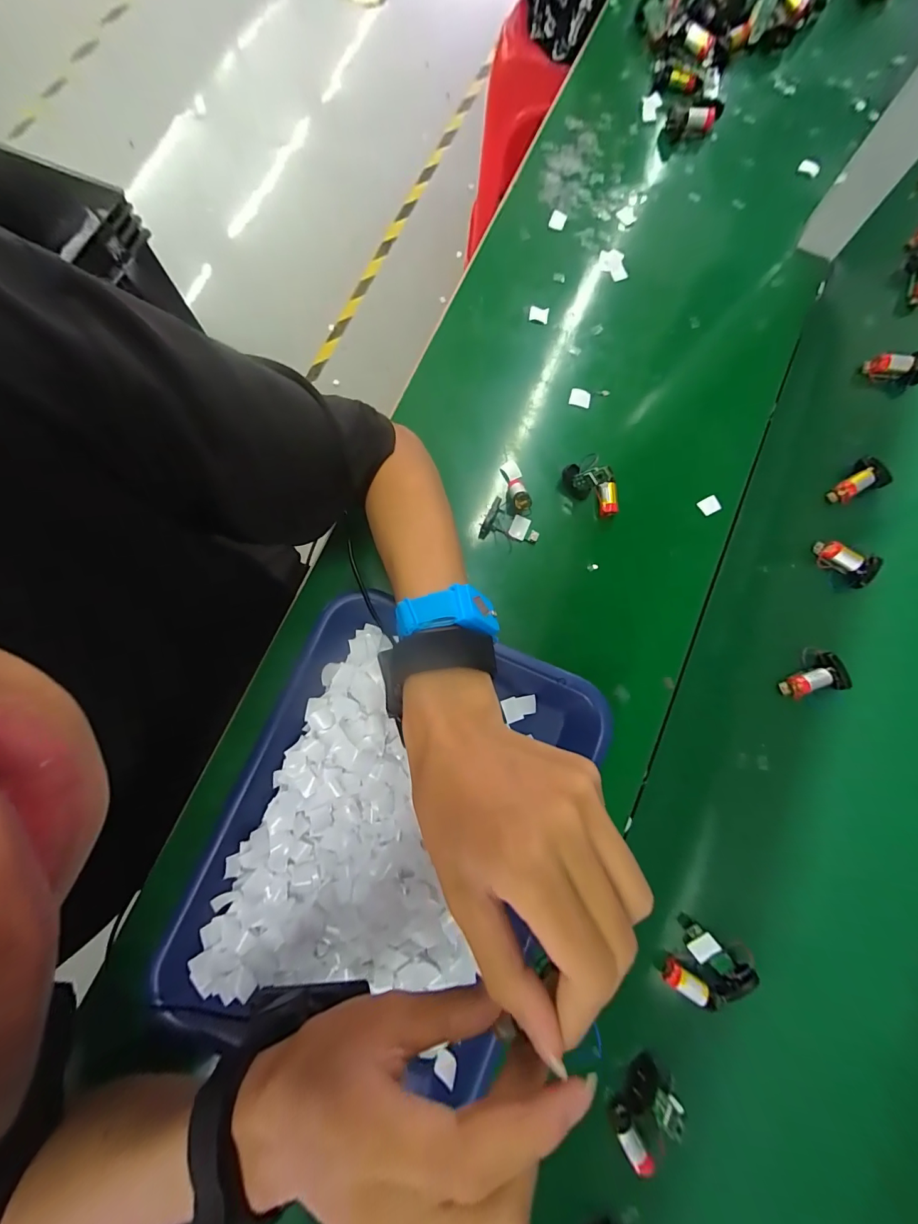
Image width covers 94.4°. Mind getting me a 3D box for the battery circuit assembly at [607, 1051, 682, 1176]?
[{"bbox_3d":[0.136,0.369,0.312,0.052,0.021,0.041,-36,82,-7],"label":"battery circuit assembly"}]

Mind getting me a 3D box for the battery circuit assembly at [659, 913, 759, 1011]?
[{"bbox_3d":[0.192,0.277,0.329,0.053,0.023,0.046,31,81,5],"label":"battery circuit assembly"}]

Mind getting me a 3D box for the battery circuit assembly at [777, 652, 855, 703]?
[{"bbox_3d":[0.308,0.059,0.370,0.048,0.017,0.030,-22,81,-5],"label":"battery circuit assembly"}]

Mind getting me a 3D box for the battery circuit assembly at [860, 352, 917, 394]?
[{"bbox_3d":[0.440,-0.243,0.432,0.053,0.028,0.026,3,80,0],"label":"battery circuit assembly"}]

